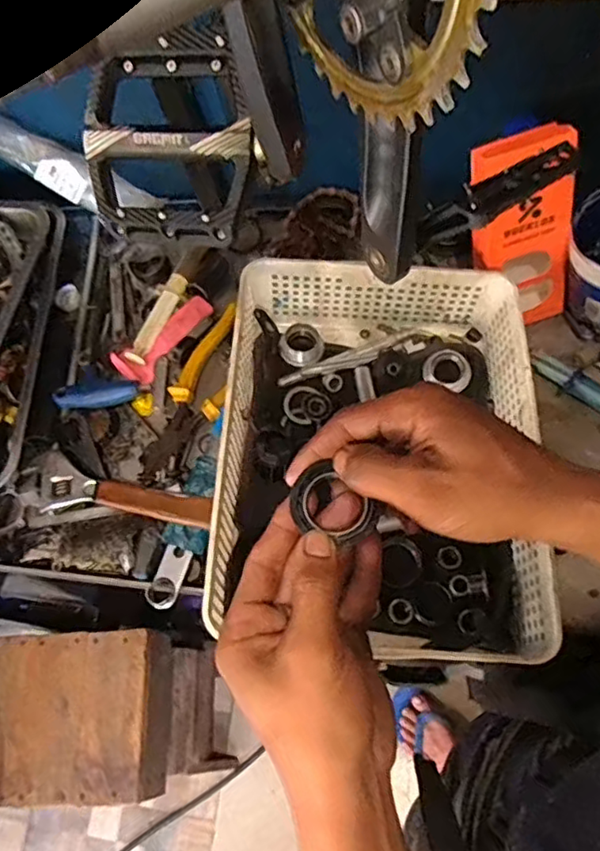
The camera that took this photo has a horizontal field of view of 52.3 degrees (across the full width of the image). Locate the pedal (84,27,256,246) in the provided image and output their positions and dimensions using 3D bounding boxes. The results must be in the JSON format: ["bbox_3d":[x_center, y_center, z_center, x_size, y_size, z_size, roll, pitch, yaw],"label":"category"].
[{"bbox_3d":[-0.069,-0.150,0.325,0.097,0.016,0.098,11,104,13],"label":"pedal"}]

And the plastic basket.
[{"bbox_3d":[0.069,0.020,0.522,0.247,0.119,0.328,0,68,9],"label":"plastic basket"}]

